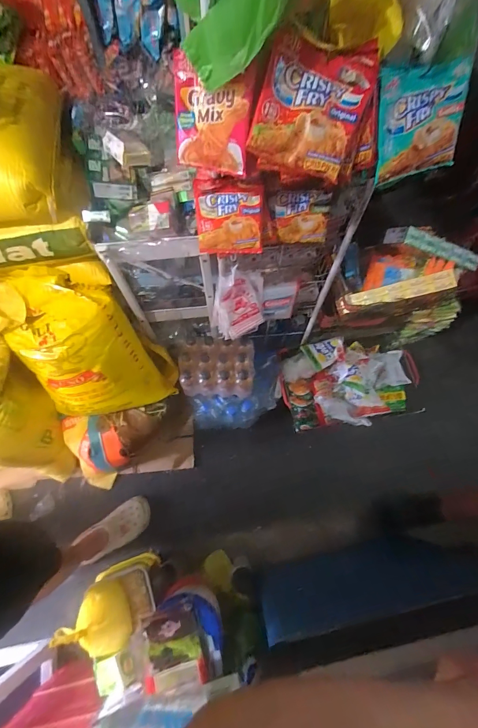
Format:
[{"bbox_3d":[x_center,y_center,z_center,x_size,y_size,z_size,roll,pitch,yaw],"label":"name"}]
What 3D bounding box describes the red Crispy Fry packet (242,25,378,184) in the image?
[{"bbox_3d":[0.093,-0.330,0.436,0.130,0.019,0.144,14,107,-11],"label":"red Crispy Fry packet"}]

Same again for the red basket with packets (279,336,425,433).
[{"bbox_3d":[0.401,0.056,1.216,0.488,0.147,0.314,-10,70,-4],"label":"red basket with packets"}]

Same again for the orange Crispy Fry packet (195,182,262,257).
[{"bbox_3d":[-0.017,-0.255,0.609,0.117,0.117,0.025,0,35,2],"label":"orange Crispy Fry packet"}]

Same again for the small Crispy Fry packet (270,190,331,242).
[{"bbox_3d":[0.114,-0.277,0.650,0.111,0.098,0.022,-6,39,-3],"label":"small Crispy Fry packet"}]

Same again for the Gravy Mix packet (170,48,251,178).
[{"bbox_3d":[-0.040,-0.326,0.454,0.111,0.117,0.020,19,39,13],"label":"Gravy Mix packet"}]

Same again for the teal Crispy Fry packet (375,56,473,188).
[{"bbox_3d":[0.259,-0.345,0.489,0.132,0.134,0.014,-19,35,-5],"label":"teal Crispy Fry packet"}]

